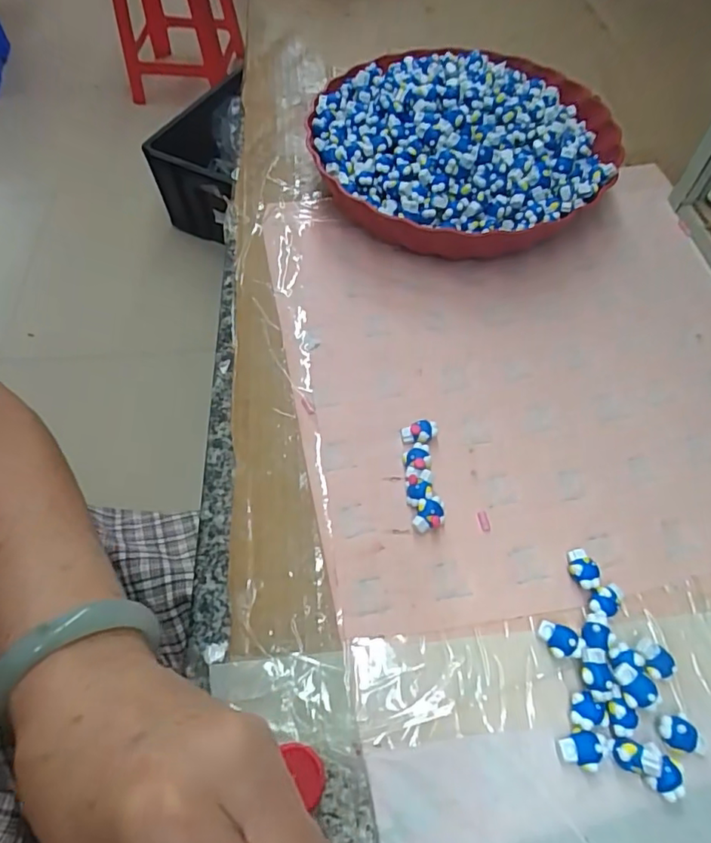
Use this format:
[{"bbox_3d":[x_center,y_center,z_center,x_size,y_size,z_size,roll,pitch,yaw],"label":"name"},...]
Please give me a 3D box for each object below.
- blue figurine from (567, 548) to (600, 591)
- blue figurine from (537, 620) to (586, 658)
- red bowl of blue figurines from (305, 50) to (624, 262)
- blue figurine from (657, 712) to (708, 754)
[{"bbox_3d":[0.122,0.080,0.287,0.014,0.011,0.022,-14,59,-9],"label":"blue figurine"},{"bbox_3d":[0.102,0.110,0.267,0.021,0.012,0.014,24,61,14],"label":"blue figurine"},{"bbox_3d":[0.085,-0.220,0.429,0.232,0.073,0.221,0,58,0],"label":"red bowl of blue figurines"},{"bbox_3d":[0.152,0.145,0.247,0.020,0.009,0.016,4,58,2],"label":"blue figurine"}]

